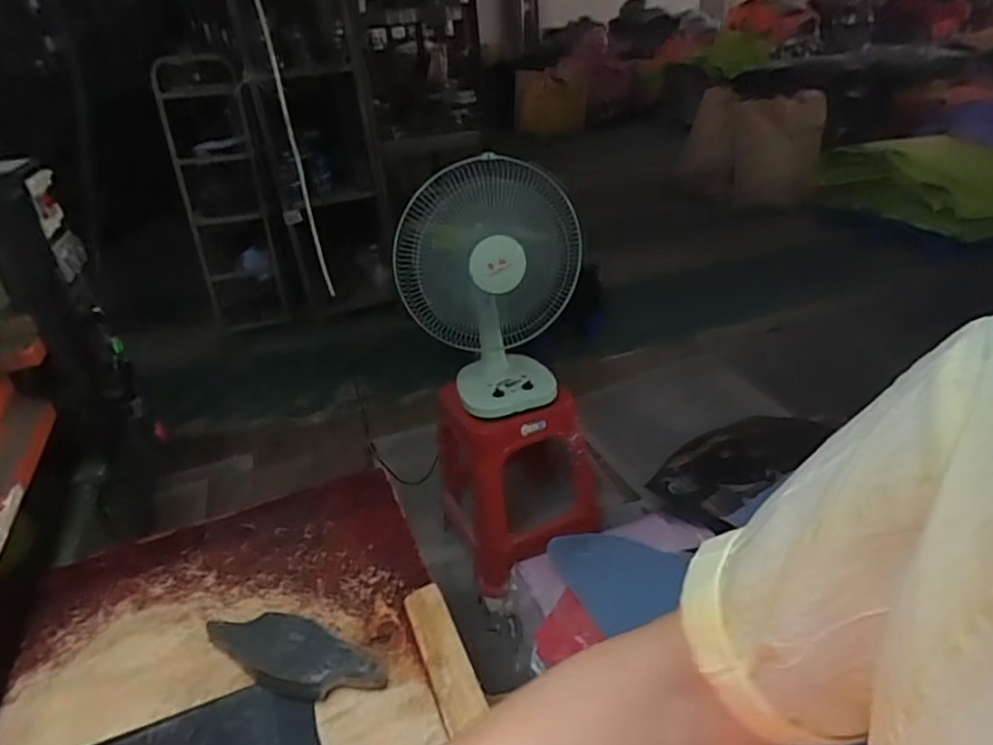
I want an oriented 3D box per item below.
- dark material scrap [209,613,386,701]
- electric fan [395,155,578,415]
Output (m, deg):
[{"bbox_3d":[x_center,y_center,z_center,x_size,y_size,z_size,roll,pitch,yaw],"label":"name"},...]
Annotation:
[{"bbox_3d":[-0.173,0.241,0.516,0.156,0.028,0.060,6,31,21],"label":"dark material scrap"},{"bbox_3d":[-0.006,-0.208,1.417,0.405,0.534,0.271,-4,29,4],"label":"electric fan"}]

